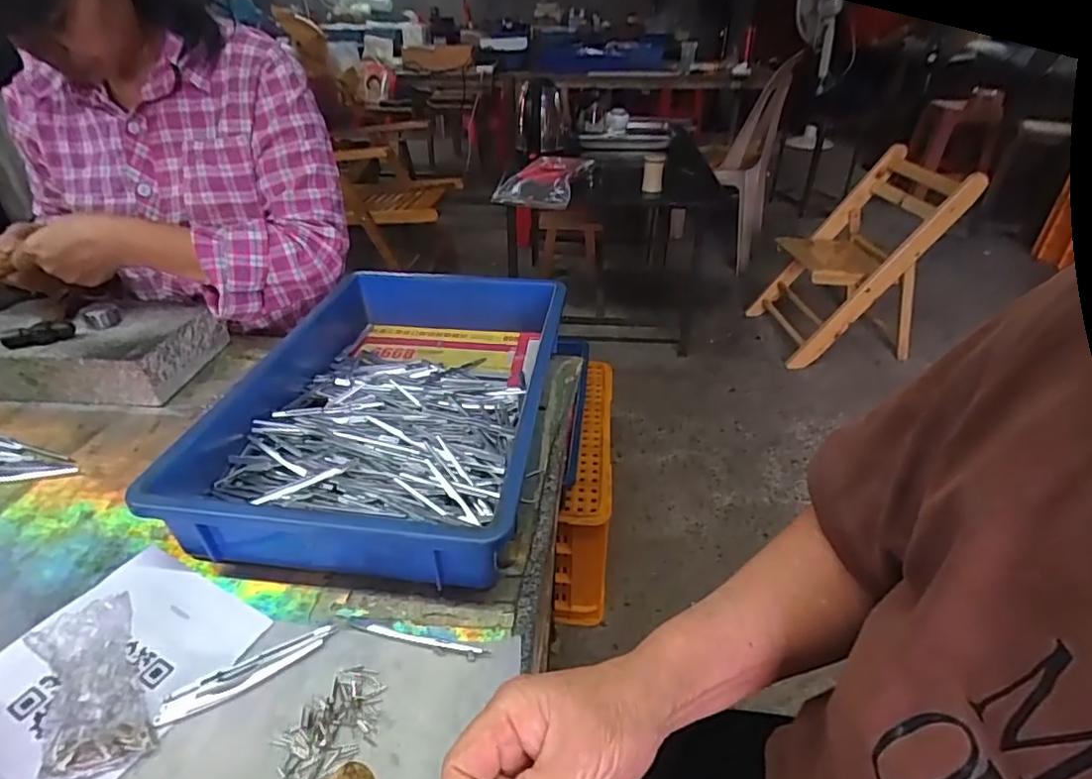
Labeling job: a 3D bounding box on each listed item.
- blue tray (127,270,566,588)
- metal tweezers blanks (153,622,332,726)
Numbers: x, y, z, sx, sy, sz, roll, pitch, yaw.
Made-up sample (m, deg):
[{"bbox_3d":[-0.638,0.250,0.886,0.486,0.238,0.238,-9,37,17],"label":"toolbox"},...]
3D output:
[{"bbox_3d":[-0.156,0.001,0.611,0.309,0.082,0.440,4,34,5],"label":"blue tray"},{"bbox_3d":[-0.200,0.190,0.392,0.110,0.006,0.021,-20,39,-28],"label":"metal tweezers blanks"}]

